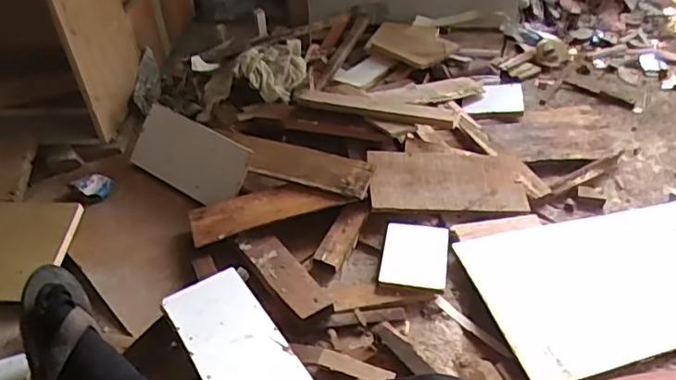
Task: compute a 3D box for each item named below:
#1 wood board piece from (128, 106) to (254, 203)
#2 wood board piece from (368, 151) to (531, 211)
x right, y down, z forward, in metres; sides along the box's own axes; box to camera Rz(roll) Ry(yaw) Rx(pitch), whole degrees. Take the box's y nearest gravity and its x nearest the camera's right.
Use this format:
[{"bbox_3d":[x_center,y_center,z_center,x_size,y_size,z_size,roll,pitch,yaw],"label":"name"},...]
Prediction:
[{"bbox_3d":[-0.299,-0.070,1.120,0.285,0.021,0.132,26,88,24],"label":"wood board piece"},{"bbox_3d":[0.204,-0.021,1.050,0.295,0.027,0.130,2,57,-13],"label":"wood board piece"}]

